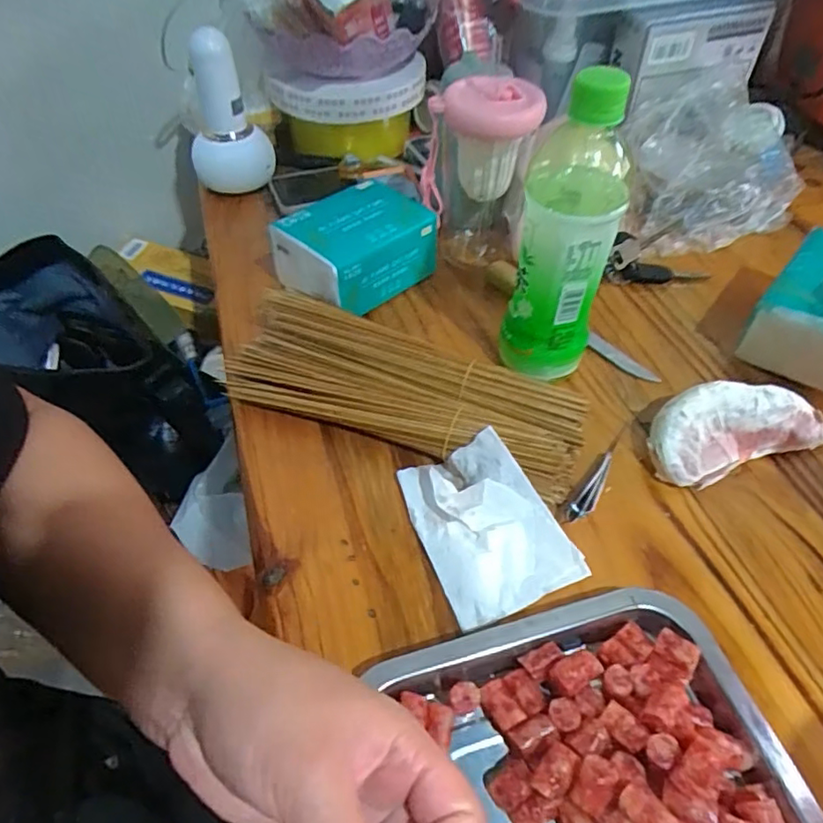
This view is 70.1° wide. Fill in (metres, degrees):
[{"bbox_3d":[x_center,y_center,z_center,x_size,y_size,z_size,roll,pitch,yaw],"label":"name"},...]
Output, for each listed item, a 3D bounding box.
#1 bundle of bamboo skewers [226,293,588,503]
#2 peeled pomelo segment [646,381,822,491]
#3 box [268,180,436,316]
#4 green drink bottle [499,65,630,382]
[{"bbox_3d":[-0.006,-0.018,0.437,0.264,0.034,0.096,17,52,13],"label":"bundle of bamboo skewers"},{"bbox_3d":[0.228,0.009,0.415,0.134,0.041,0.059,-15,52,-12],"label":"peeled pomelo segment"},{"bbox_3d":[-0.052,-0.149,0.526,0.126,0.061,0.099,-35,58,-26],"label":"box"},{"bbox_3d":[0.104,-0.113,0.403,0.063,0.214,0.066,13,51,10],"label":"green drink bottle"}]

